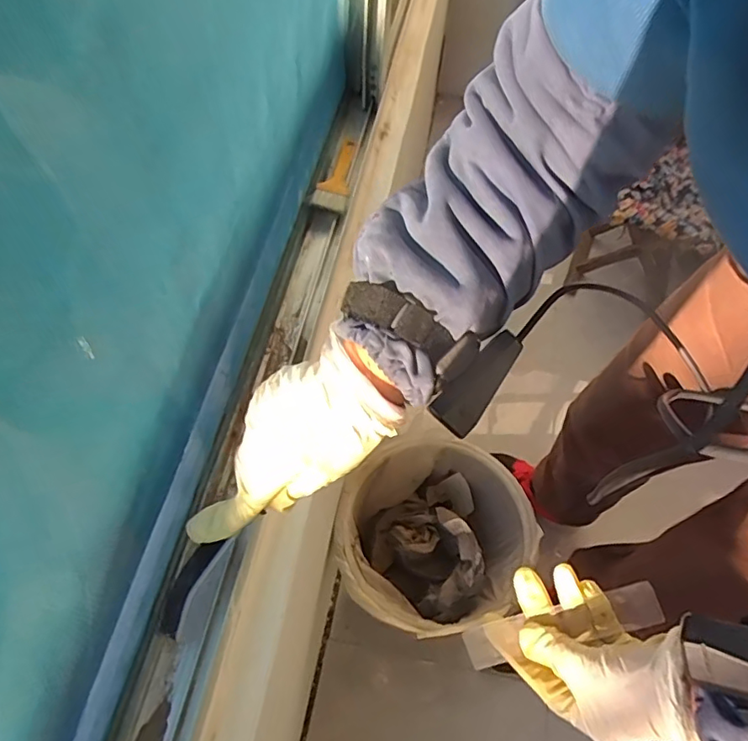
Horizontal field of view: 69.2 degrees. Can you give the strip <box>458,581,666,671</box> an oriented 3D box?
[{"bbox_3d":[0.131,0.182,0.384,0.137,0.005,0.026,-22,66,13],"label":"strip"}]

